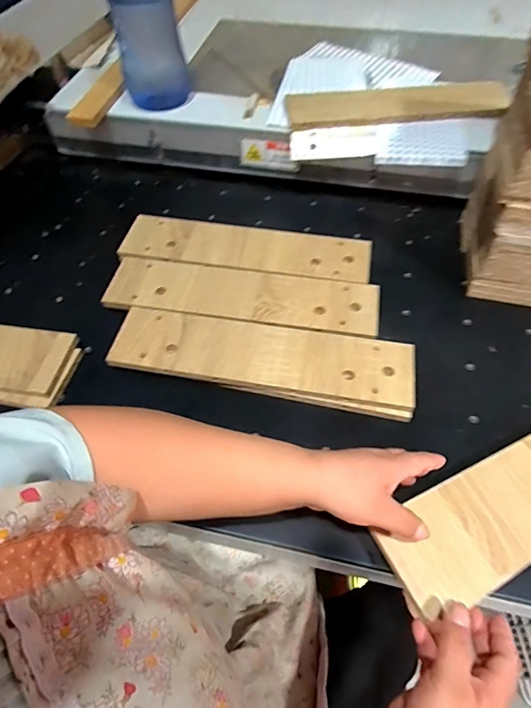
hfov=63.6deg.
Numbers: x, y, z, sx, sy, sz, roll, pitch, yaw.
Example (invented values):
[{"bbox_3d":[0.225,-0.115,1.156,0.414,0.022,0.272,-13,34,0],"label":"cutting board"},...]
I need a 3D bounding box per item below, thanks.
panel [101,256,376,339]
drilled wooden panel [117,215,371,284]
[{"bbox_3d":[-0.035,-0.084,0.601,0.375,0.008,0.095,8,55,7],"label":"panel"},{"bbox_3d":[-0.033,-0.165,0.655,0.375,0.007,0.093,8,55,7],"label":"drilled wooden panel"}]

